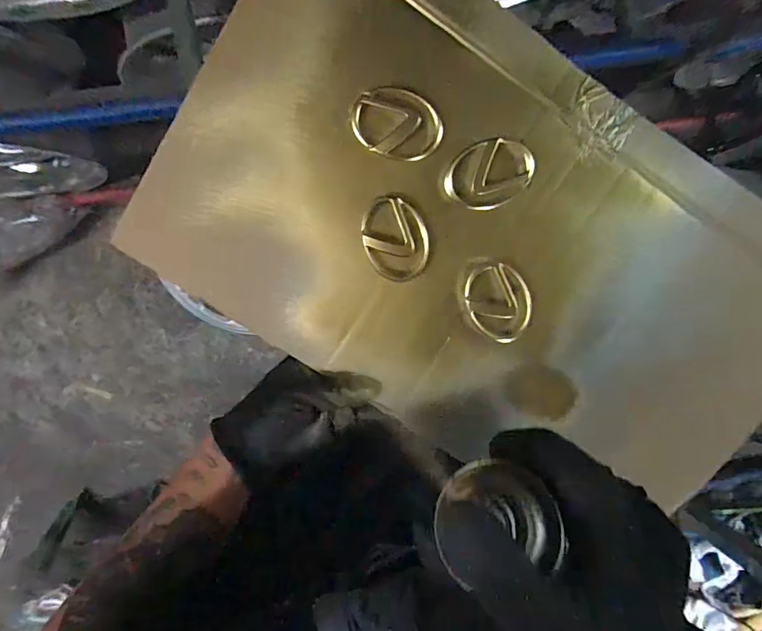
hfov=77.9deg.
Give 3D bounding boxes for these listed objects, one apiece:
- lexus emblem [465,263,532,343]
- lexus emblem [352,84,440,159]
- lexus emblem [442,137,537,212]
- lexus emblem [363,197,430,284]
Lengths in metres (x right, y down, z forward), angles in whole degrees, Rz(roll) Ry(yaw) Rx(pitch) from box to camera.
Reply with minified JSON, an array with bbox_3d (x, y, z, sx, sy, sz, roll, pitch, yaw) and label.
[{"bbox_3d":[0.090,-0.007,0.360,0.046,0.007,0.065,-14,111,13],"label":"lexus emblem"},{"bbox_3d":[0.011,-0.134,0.329,0.063,0.009,0.045,14,111,-1],"label":"lexus emblem"},{"bbox_3d":[0.077,-0.101,0.338,0.062,0.015,0.046,-7,96,-3],"label":"lexus emblem"},{"bbox_3d":[0.011,-0.057,0.351,0.048,0.010,0.062,-27,103,12],"label":"lexus emblem"}]

